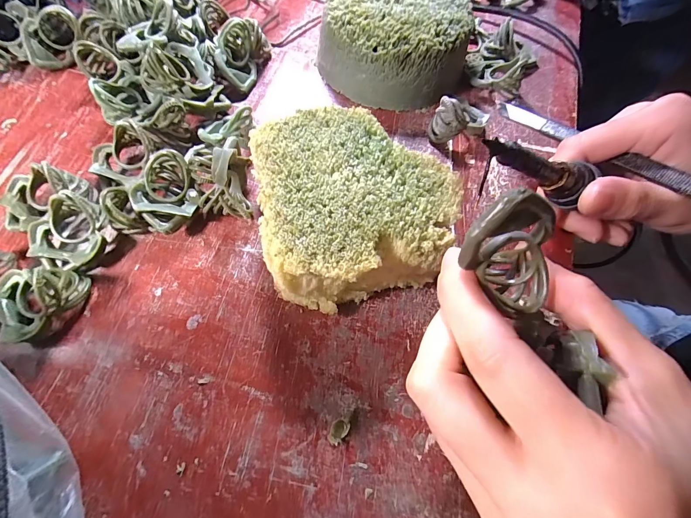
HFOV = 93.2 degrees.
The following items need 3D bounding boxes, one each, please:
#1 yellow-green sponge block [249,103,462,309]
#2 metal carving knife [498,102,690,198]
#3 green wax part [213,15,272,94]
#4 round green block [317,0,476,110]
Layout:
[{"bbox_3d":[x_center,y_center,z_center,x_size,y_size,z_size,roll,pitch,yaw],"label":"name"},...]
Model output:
[{"bbox_3d":[0.004,-0.029,0.178,0.095,0.043,0.104,-10,66,-8],"label":"yellow-green sponge block"},{"bbox_3d":[0.141,-0.049,0.164,0.008,0.006,0.161,-26,50,-14],"label":"metal carving knife"},{"bbox_3d":[-0.077,-0.150,0.234,0.027,0.032,0.047,15,67,2],"label":"green wax part"},{"bbox_3d":[0.035,-0.162,0.238,0.100,0.046,0.093,2,67,-4],"label":"round green block"}]

